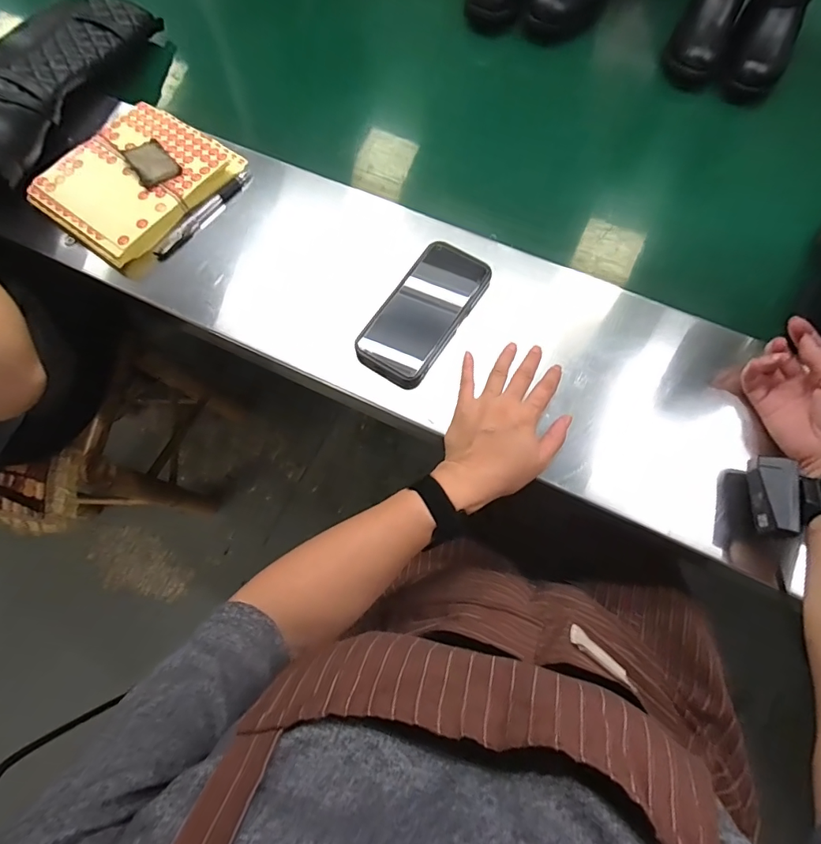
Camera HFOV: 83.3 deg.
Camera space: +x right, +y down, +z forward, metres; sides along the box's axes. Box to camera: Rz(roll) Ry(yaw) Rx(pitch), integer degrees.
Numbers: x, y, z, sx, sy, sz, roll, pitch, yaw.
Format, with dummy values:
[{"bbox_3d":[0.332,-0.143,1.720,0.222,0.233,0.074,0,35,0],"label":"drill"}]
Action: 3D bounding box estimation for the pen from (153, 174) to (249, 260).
[{"bbox_3d":[-0.250,-0.250,0.556,0.015,0.020,0.148,37,76,12],"label":"pen"}]

